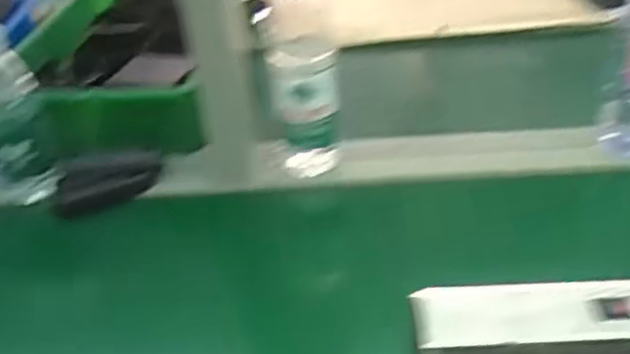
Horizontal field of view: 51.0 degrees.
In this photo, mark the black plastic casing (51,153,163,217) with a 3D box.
[{"bbox_3d":[-0.226,0.005,0.725,0.117,0.046,0.037,-17,36,-17],"label":"black plastic casing"}]

